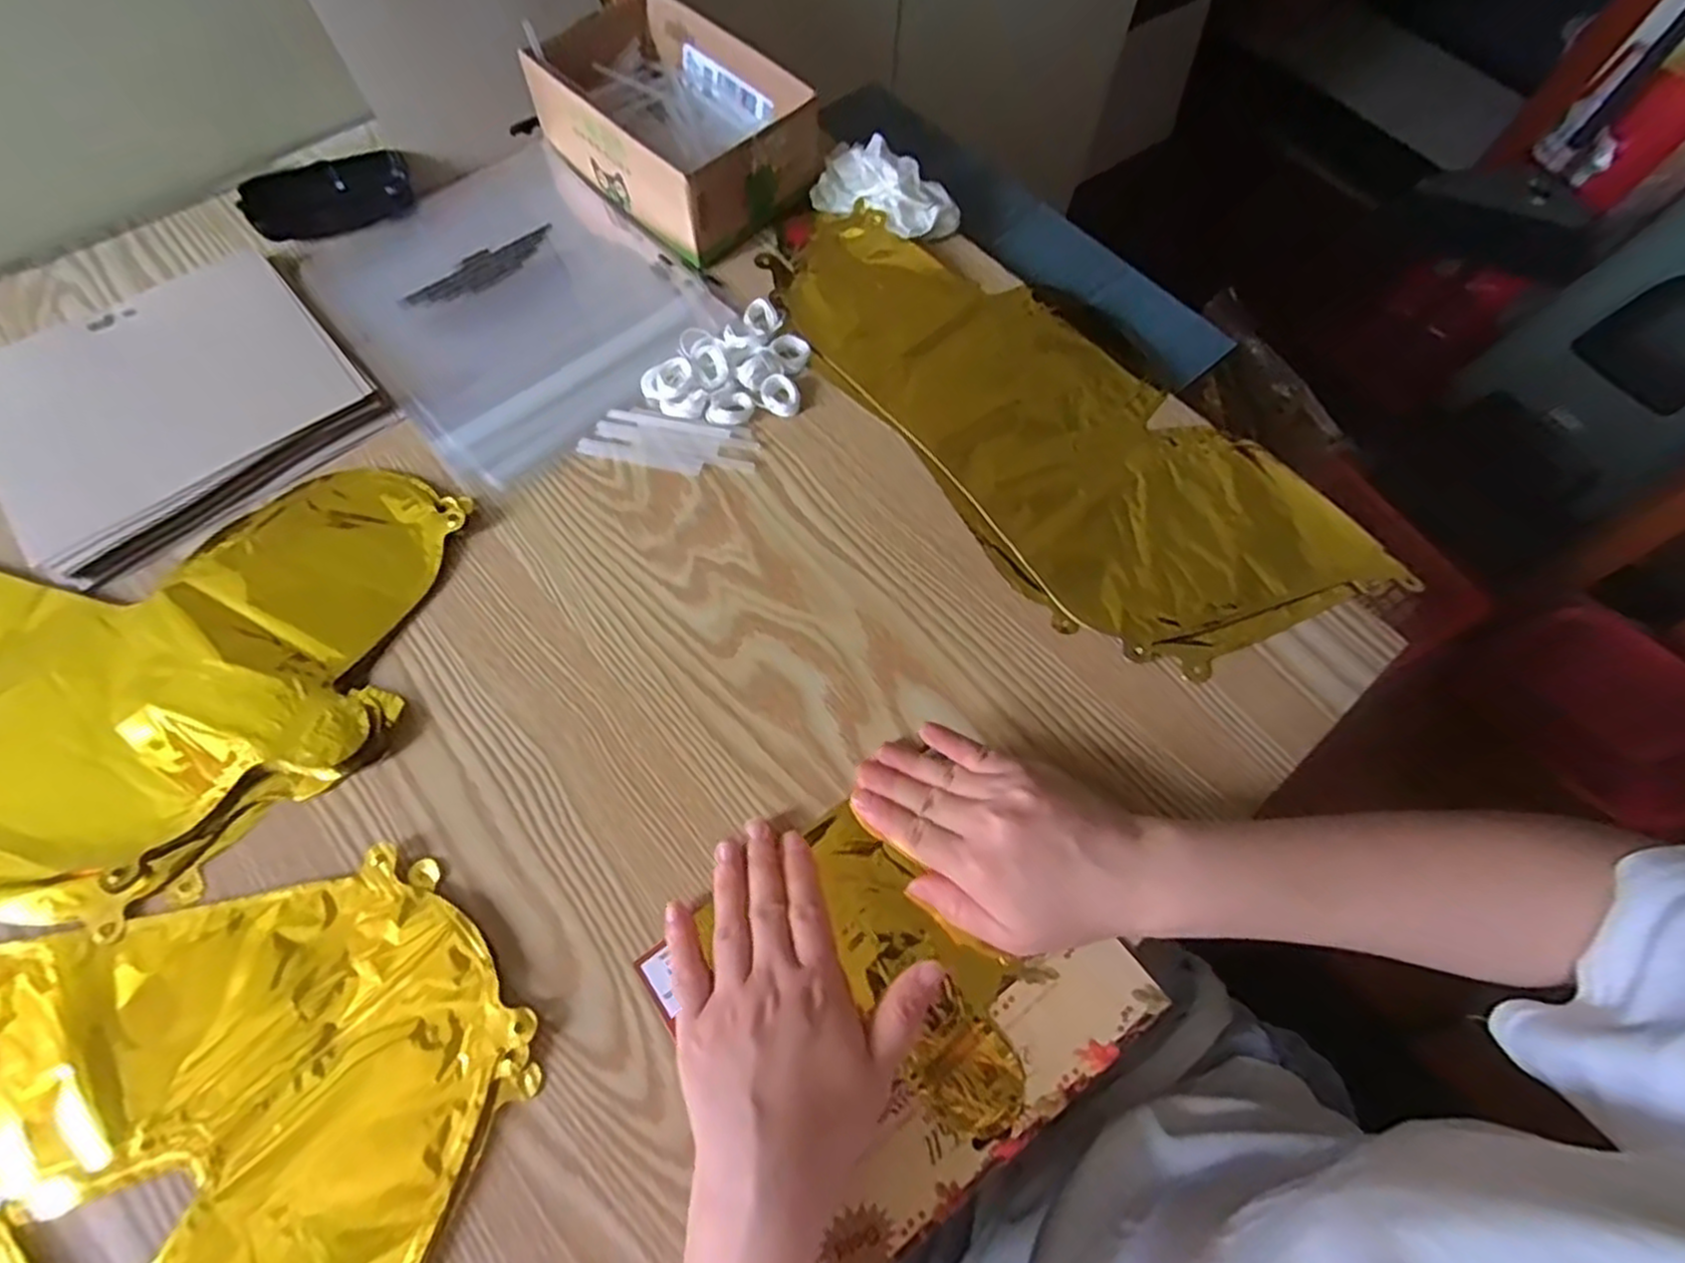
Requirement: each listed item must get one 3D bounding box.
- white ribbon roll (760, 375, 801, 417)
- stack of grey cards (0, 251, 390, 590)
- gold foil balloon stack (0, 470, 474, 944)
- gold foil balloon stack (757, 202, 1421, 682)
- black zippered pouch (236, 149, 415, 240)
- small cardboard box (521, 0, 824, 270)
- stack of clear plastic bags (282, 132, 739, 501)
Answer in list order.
[{"bbox_3d":[-0.040,-0.153,0.487,0.025,0.011,0.026,0,65,-1],"label":"white ribbon roll"},{"bbox_3d":[-0.416,-0.144,0.462,0.198,0.018,0.171,-40,72,-17],"label":"stack of grey cards"},{"bbox_3d":[-0.441,0.004,0.396,0.402,0.030,0.249,7,65,2],"label":"gold foil balloon stack"},{"bbox_3d":[0.135,-0.152,0.492,0.201,0.015,0.412,-32,70,-15],"label":"gold foil balloon stack"},{"bbox_3d":[-0.367,-0.314,0.538,0.107,0.028,0.046,-30,69,-14],"label":"black zippered pouch"},{"bbox_3d":[-0.123,-0.371,0.548,0.195,0.068,0.131,42,71,17],"label":"small cardboard box"},{"bbox_3d":[-0.227,-0.232,0.519,0.247,0.009,0.214,42,71,16],"label":"stack of clear plastic bags"}]

